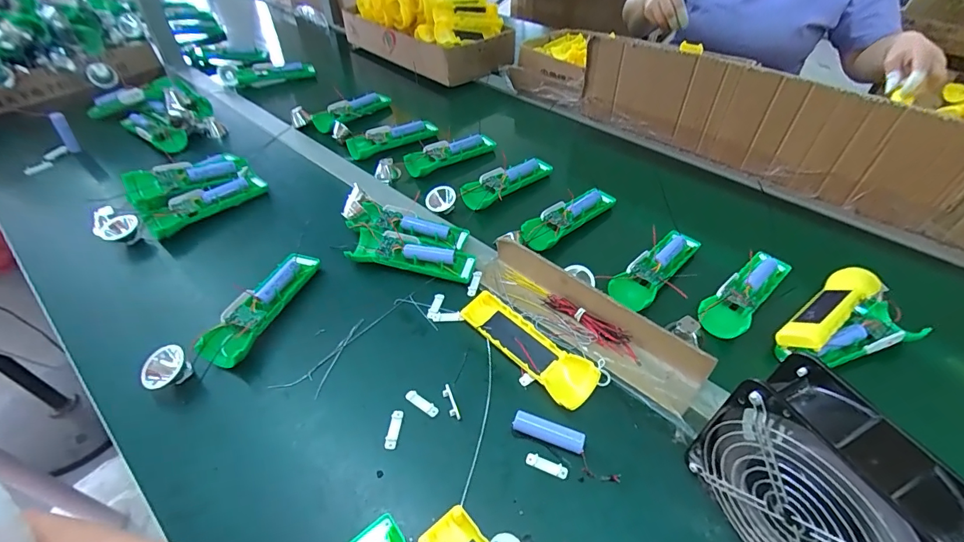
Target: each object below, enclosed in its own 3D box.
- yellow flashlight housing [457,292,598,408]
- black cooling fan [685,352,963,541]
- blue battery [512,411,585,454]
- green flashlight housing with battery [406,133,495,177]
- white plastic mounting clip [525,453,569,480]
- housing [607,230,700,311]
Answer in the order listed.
[{"bbox_3d":[0.045,0.079,0.472,0.047,0.025,0.163,-35,54,-26],"label":"yellow flashlight housing"},{"bbox_3d":[0.236,0.160,0.308,0.068,0.145,0.154,-21,49,-17],"label":"black cooling fan"},{"bbox_3d":[0.062,0.151,0.414,0.066,0.016,0.018,17,50,18],"label":"blue battery"},{"bbox_3d":[-0.051,-0.204,0.757,0.164,0.027,0.048,-26,51,-20],"label":"green flashlight housing with battery"},{"bbox_3d":[0.059,0.176,0.400,0.039,0.004,0.011,15,49,16],"label":"white plastic mounting clip"},{"bbox_3d":[0.222,-0.007,0.563,0.048,0.027,0.149,33,56,29],"label":"housing"}]

